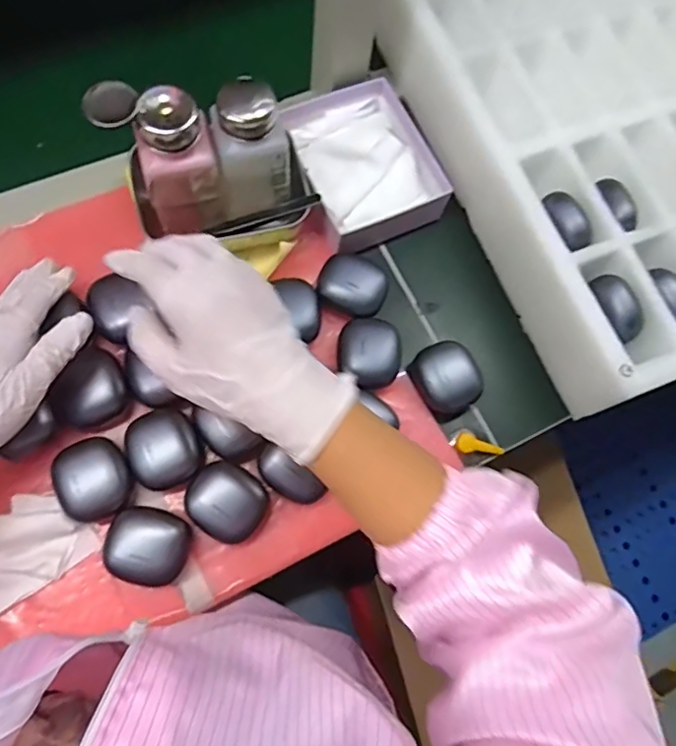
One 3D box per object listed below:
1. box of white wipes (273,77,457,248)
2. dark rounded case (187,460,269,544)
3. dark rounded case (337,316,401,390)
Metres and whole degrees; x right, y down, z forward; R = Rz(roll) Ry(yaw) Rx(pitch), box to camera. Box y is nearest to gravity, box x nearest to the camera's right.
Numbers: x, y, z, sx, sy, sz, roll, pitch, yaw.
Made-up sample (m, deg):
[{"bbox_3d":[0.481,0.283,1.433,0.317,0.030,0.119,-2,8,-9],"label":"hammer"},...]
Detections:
[{"bbox_3d":[0.022,-0.189,0.505,0.116,0.033,0.139,-21,77,-12],"label":"box of white wipes"},{"bbox_3d":[-0.082,0.096,0.413,0.052,0.028,0.051,28,72,2],"label":"dark rounded case"},{"bbox_3d":[0.025,-0.017,0.445,0.049,0.021,0.055,0,73,-1],"label":"dark rounded case"}]

